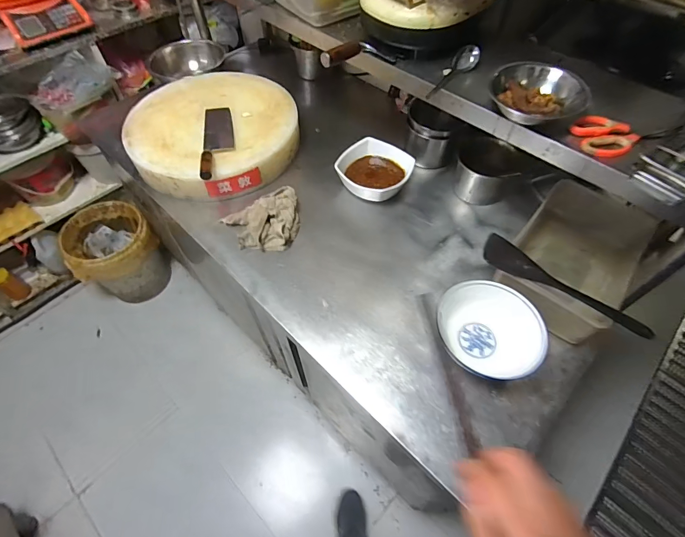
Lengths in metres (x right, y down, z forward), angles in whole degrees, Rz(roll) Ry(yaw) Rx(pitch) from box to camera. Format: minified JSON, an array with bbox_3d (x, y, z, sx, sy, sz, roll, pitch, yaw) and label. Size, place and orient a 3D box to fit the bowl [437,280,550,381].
[{"bbox_3d":[0.278,0.125,0.696,0.177,0.093,0.203,-38,64,-23],"label":"bowl"}]

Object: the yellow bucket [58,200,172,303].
[{"bbox_3d":[-0.996,-0.062,1.626,0.347,0.329,0.333,0,56,0],"label":"yellow bucket"}]

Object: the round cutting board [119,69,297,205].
[{"bbox_3d":[-0.355,-0.389,1.037,0.438,0.090,0.460,0,56,0],"label":"round cutting board"}]

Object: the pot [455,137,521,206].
[{"bbox_3d":[0.369,-0.246,0.952,0.142,0.107,0.150,0,56,0],"label":"pot"}]

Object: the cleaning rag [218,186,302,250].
[{"bbox_3d":[-0.195,-0.122,0.896,0.176,0.070,0.177,-8,56,-5],"label":"cleaning rag"}]

